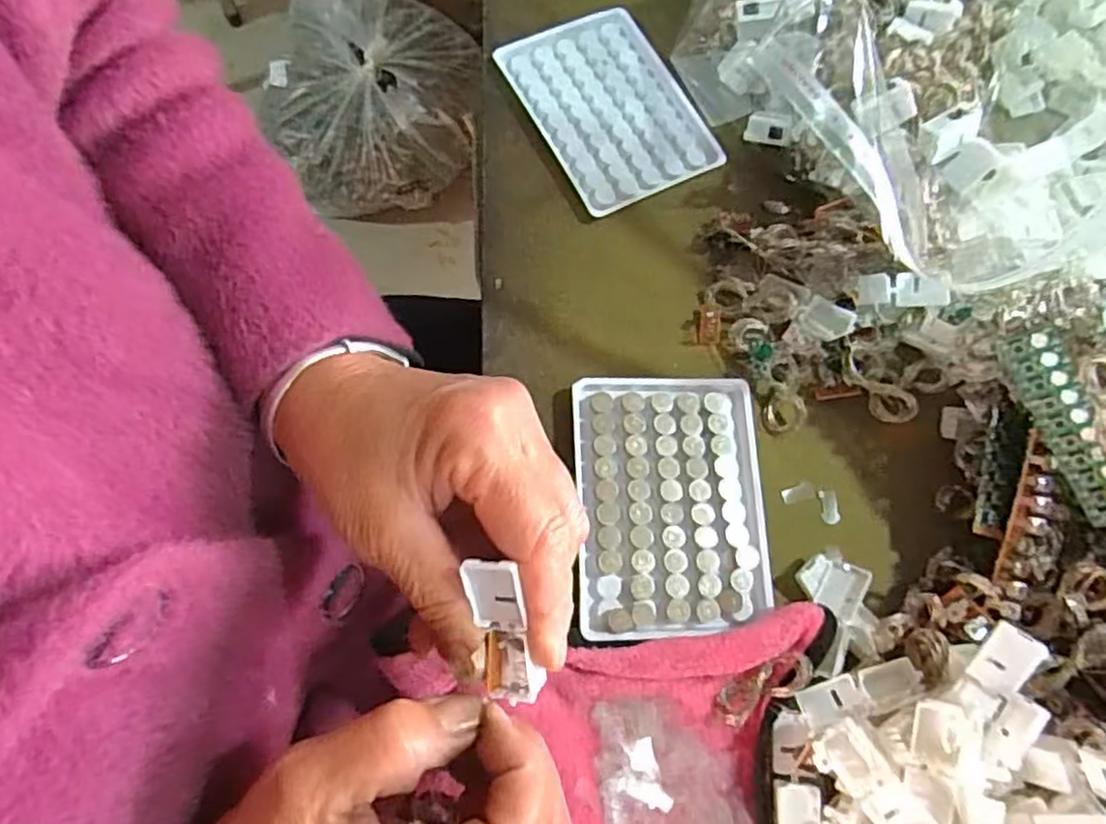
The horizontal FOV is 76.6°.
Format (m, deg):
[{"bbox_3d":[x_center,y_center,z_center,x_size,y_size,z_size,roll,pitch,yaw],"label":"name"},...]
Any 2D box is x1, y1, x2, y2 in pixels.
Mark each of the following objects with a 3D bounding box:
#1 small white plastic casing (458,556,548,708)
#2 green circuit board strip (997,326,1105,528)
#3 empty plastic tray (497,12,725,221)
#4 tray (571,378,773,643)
[{"bbox_3d":[-0.018,0.073,0.240,0.019,0.014,0.054,-14,109,-4],"label":"small white plastic casing"},{"bbox_3d":[0.228,0.007,0.311,0.021,0.006,0.092,-25,93,28],"label":"green circuit board strip"},{"bbox_3d":[0.035,-0.186,0.428,0.094,0.008,0.128,-29,81,-11],"label":"empty plastic tray"},{"bbox_3d":[0.059,0.044,0.348,0.093,0.011,0.128,-1,71,0],"label":"tray"}]

